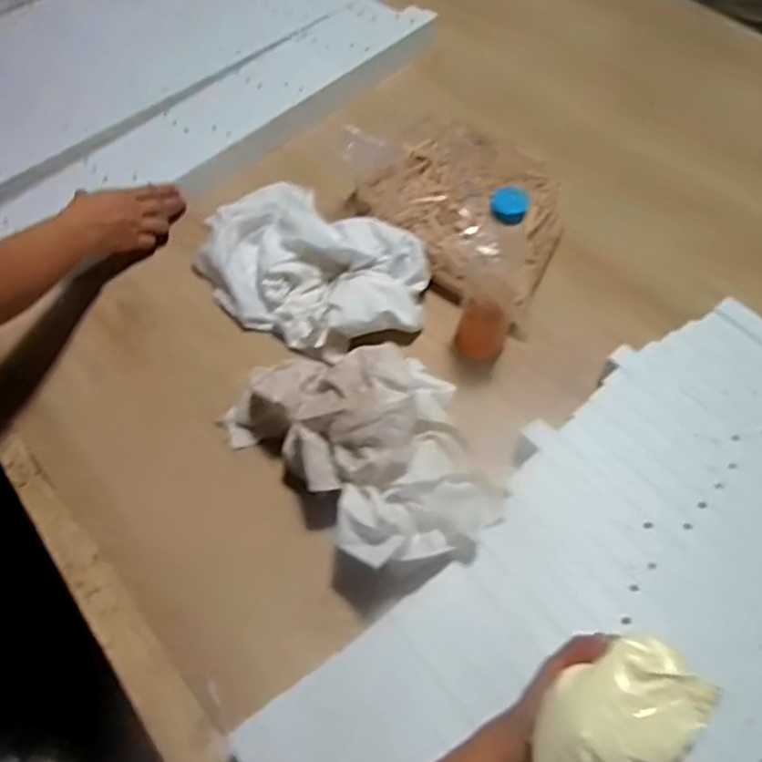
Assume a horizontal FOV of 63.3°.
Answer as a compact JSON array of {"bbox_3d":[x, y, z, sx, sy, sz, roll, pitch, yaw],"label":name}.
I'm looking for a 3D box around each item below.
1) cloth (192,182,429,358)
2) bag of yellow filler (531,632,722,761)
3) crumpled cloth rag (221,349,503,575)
[{"bbox_3d":[-0.095,-0.143,0.737,0.191,0.074,0.293,-39,65,-17],"label":"cloth"},{"bbox_3d":[0.154,0.230,0.409,0.070,0.048,0.120,40,84,23],"label":"bag of yellow filler"},{"bbox_3d":[-0.010,0.052,0.597,0.184,0.113,0.283,-42,66,-19],"label":"crumpled cloth rag"}]

